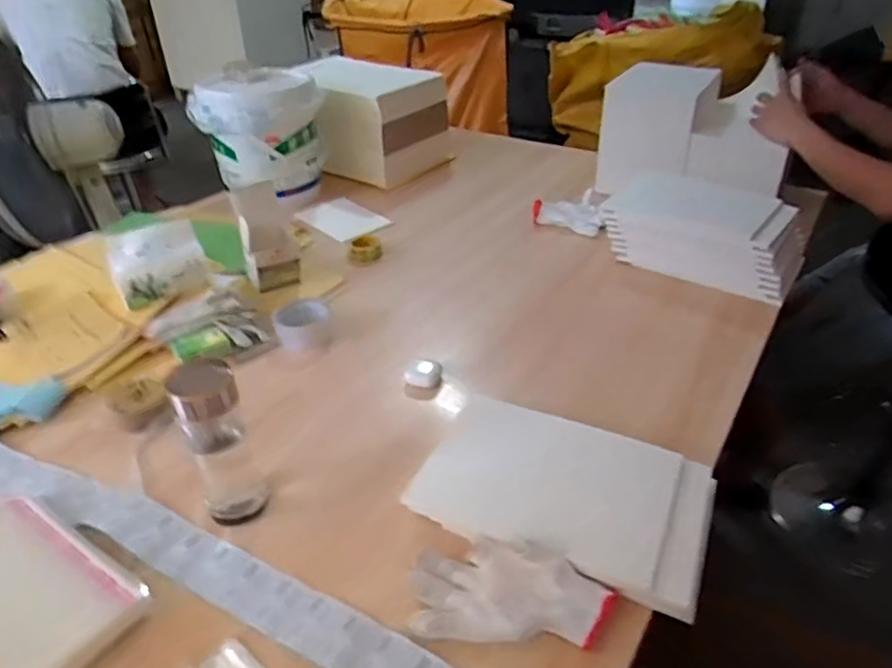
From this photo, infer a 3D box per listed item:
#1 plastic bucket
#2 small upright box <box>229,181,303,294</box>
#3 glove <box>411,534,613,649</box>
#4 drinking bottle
[{"bbox_3d":[-0.410,-0.440,1.386,0.215,0.259,0.215,-1,35,1],"label":"plastic bucket"},{"bbox_3d":[-0.310,-0.163,1.077,0.095,0.167,0.097,-14,37,-17],"label":"small upright box"},{"bbox_3d":[0.061,0.238,0.586,0.187,0.045,0.090,2,35,5],"label":"glove"},{"bbox_3d":[-0.236,0.114,0.648,0.065,0.187,0.052,-24,41,-29],"label":"drinking bottle"}]

